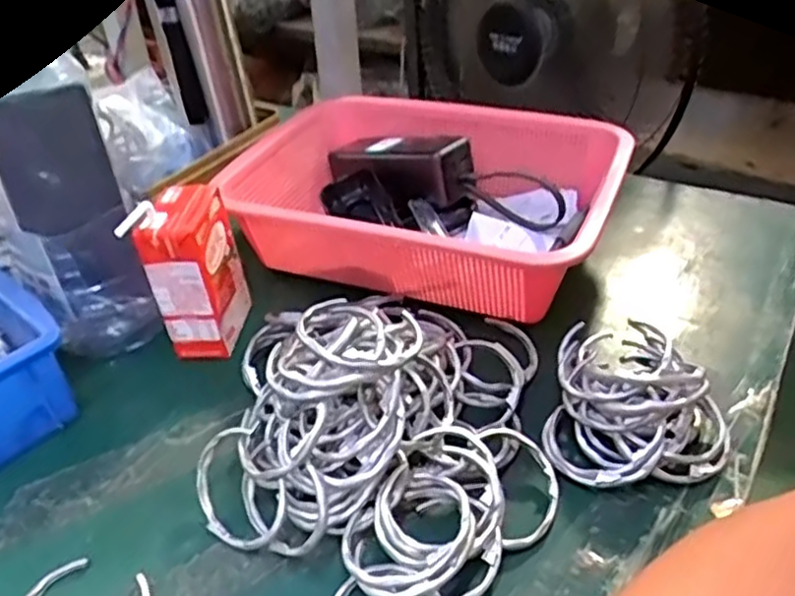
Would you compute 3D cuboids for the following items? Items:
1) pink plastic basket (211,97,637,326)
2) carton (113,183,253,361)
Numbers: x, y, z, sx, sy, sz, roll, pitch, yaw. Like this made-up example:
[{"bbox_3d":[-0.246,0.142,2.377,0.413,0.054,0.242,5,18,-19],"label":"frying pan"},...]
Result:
[{"bbox_3d":[0.029,-0.086,0.575,0.295,0.081,0.231,13,39,21],"label":"pink plastic basket"},{"bbox_3d":[-0.143,-0.019,0.490,0.046,0.110,0.071,1,37,6],"label":"carton"}]

